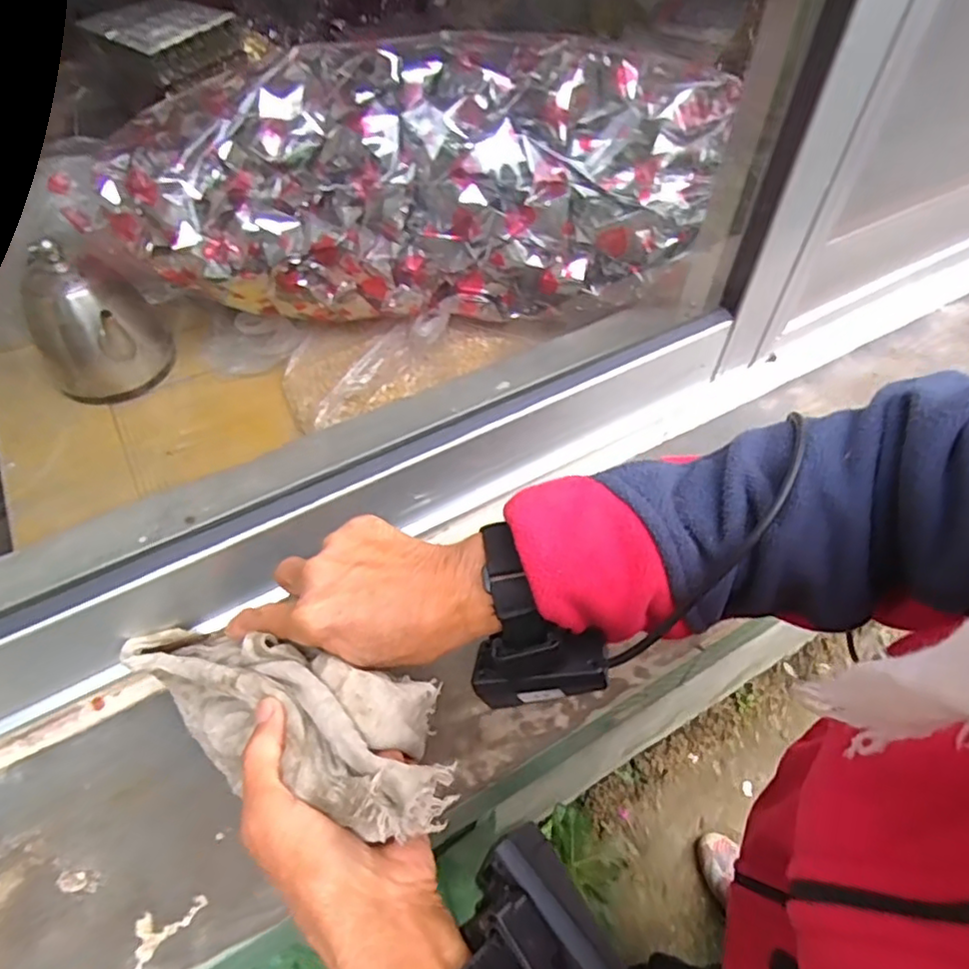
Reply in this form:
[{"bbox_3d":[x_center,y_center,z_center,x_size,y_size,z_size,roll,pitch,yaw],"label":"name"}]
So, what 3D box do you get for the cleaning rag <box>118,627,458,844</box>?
[{"bbox_3d":[-0.102,0.111,0.324,0.218,0.051,0.078,8,50,33],"label":"cleaning rag"}]

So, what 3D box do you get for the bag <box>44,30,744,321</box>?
[{"bbox_3d":[-0.074,-0.289,0.608,0.570,0.191,0.164,-1,53,-1],"label":"bag"}]

